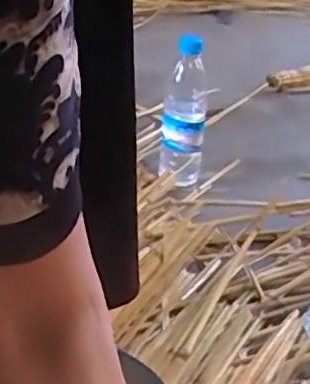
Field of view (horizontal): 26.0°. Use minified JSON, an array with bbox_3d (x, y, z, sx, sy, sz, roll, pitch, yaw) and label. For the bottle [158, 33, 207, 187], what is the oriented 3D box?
[{"bbox_3d":[0.042,-0.100,0.983,0.064,0.238,0.057,2,28,-3],"label":"bottle"}]

